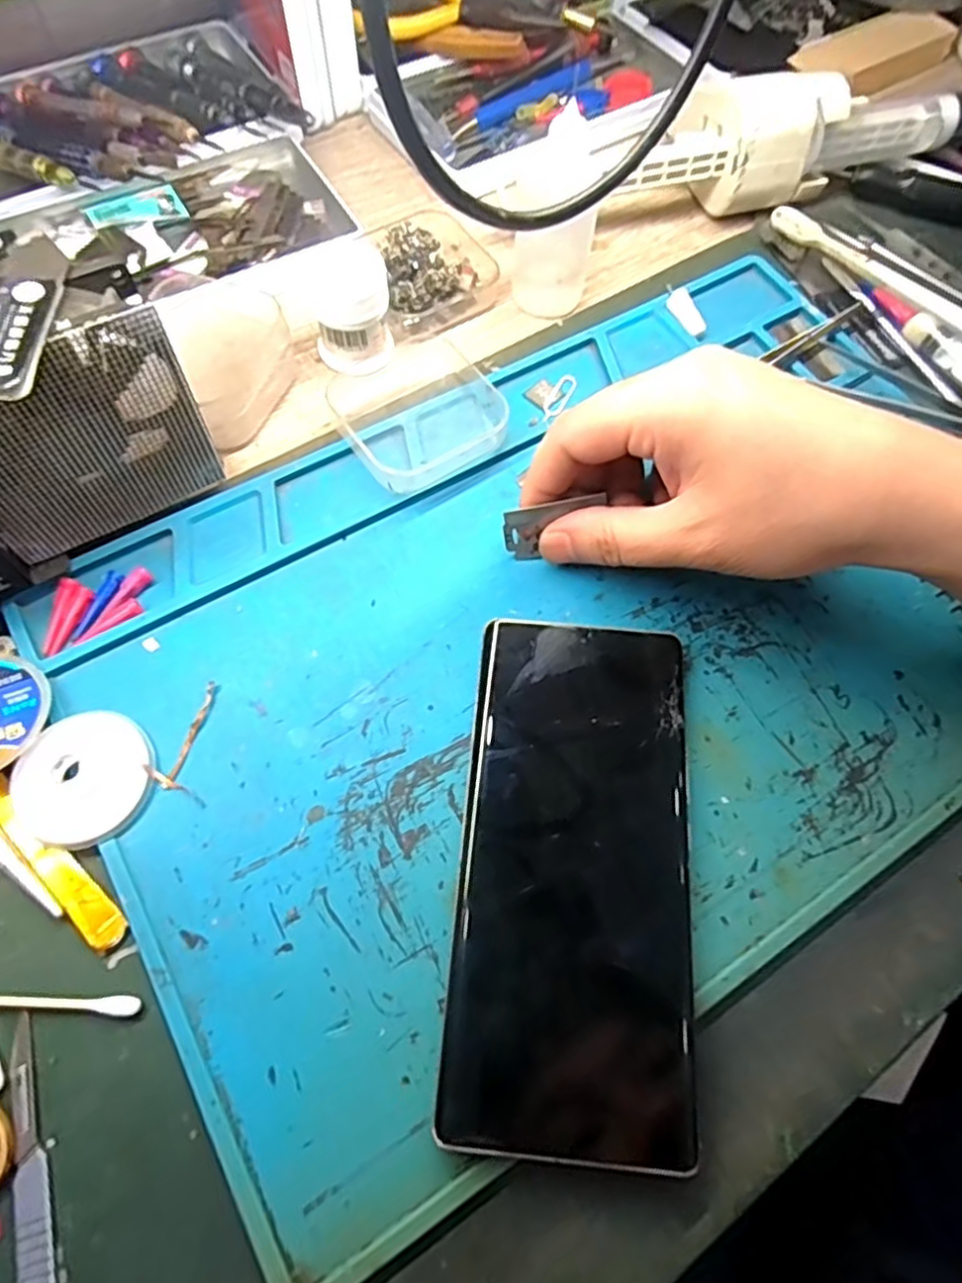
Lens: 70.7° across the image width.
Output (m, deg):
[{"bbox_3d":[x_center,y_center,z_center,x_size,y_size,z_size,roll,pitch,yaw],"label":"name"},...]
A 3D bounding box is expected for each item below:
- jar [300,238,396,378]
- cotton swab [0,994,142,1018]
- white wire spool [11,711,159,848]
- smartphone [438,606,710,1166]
[{"bbox_3d":[-0.057,-0.146,0.297,0.035,0.036,0.032,1,67,-3],"label":"jar"},{"bbox_3d":[-0.138,0.106,0.200,0.071,0.005,0.005,3,67,-2],"label":"cotton swab"},{"bbox_3d":[-0.131,0.044,0.225,0.042,0.009,0.042,1,67,-3],"label":"white wire spool"},{"bbox_3d":[0.030,0.069,0.219,0.073,0.013,0.158,6,67,-1],"label":"smartphone"}]

